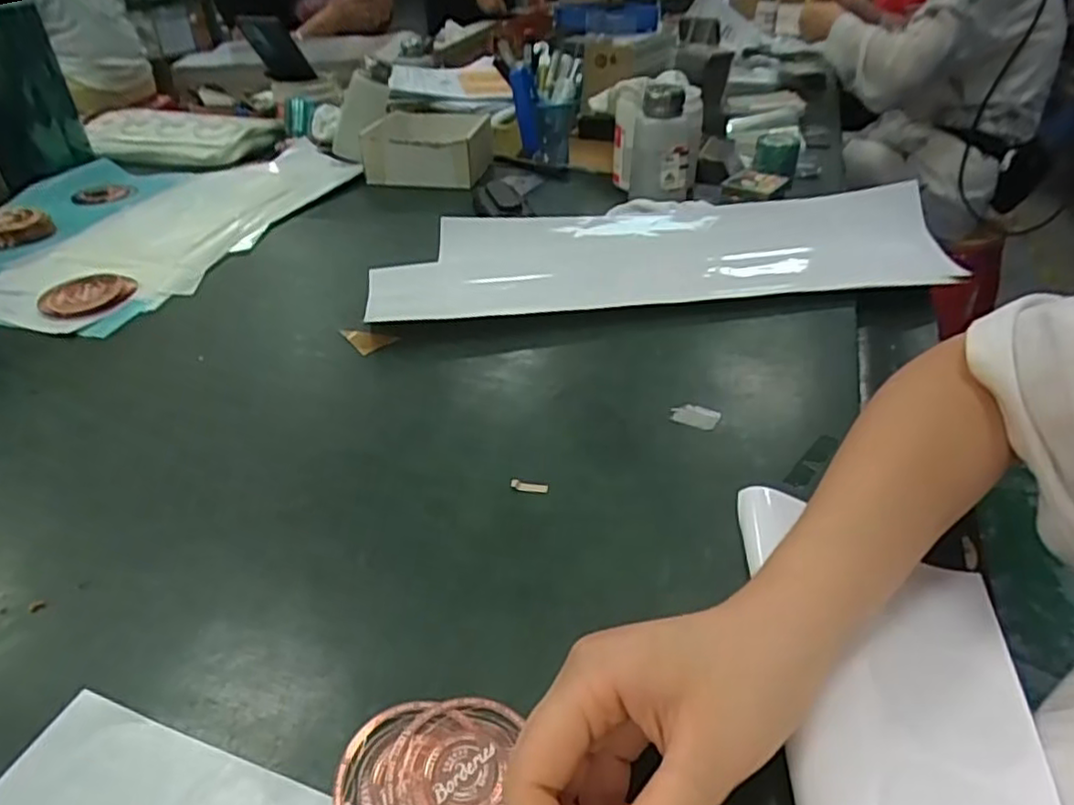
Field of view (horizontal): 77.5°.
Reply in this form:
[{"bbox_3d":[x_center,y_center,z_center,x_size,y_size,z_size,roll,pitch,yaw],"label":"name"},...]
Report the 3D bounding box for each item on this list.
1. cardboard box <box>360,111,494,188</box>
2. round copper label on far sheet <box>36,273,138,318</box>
[{"bbox_3d":[-0.133,-0.325,0.841,0.143,0.058,0.165,6,37,8],"label":"cardboard box"},{"bbox_3d":[-0.388,-0.093,0.580,0.072,0.006,0.045,-25,67,-29],"label":"round copper label on far sheet"}]

